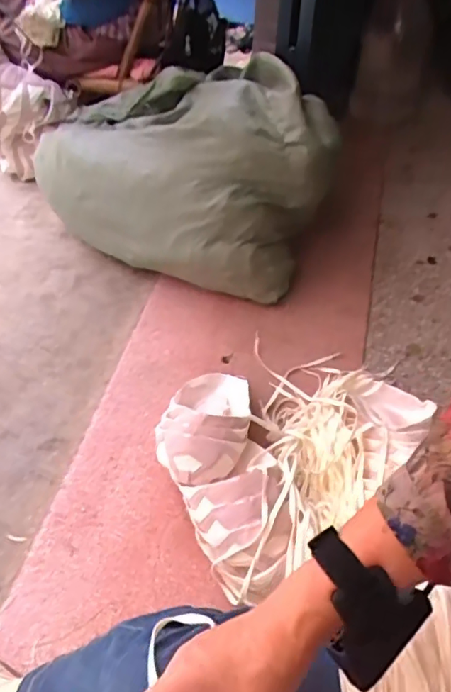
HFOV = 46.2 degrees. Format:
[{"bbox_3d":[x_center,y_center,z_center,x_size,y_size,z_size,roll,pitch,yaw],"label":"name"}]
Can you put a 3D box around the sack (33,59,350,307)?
[{"bbox_3d":[-0.100,-0.405,1.207,0.631,0.313,0.406,25,55,19],"label":"sack"}]

